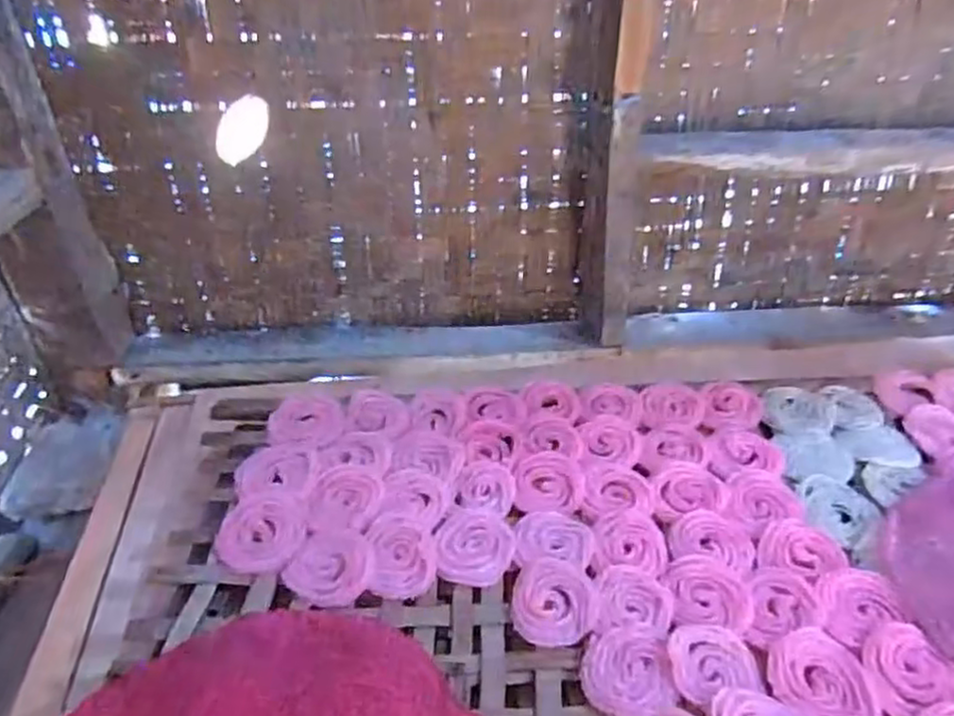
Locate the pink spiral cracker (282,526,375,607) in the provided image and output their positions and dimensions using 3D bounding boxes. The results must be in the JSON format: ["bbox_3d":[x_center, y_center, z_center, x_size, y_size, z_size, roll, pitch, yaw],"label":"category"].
[{"bbox_3d":[-0.120,0.172,0.576,0.069,0.007,0.067,1,39,-1],"label":"pink spiral cracker"}]

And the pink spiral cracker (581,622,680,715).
[{"bbox_3d":[0.113,0.234,0.518,0.067,0.006,0.070,1,39,-1],"label":"pink spiral cracker"}]

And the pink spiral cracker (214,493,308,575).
[{"bbox_3d":[-0.187,0.151,0.604,0.073,0.008,0.079,1,39,-1],"label":"pink spiral cracker"}]

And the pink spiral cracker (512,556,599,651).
[{"bbox_3d":[0.063,0.197,0.563,0.065,0.007,0.075,6,39,5],"label":"pink spiral cracker"}]

